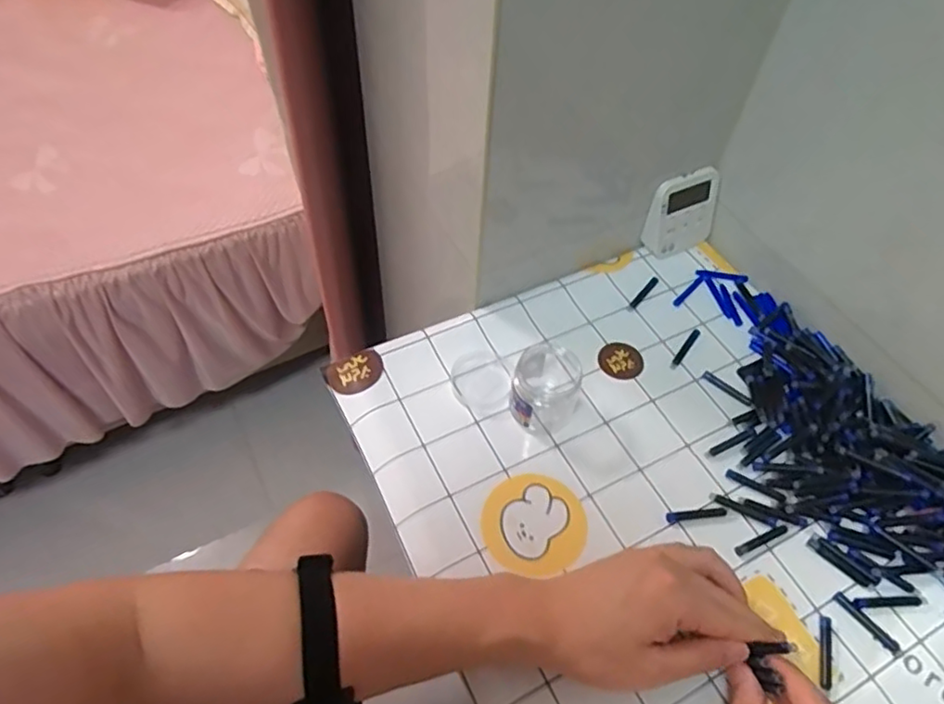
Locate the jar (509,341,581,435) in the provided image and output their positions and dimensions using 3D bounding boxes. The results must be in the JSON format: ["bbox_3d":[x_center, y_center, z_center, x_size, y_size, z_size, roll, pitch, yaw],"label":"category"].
[{"bbox_3d":[0.061,0.025,0.508,0.054,0.045,0.070,16,56,9],"label":"jar"}]

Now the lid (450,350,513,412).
[{"bbox_3d":[0.008,0.025,0.540,0.049,0.009,0.055,-8,55,-8],"label":"lid"}]

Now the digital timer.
[{"bbox_3d":[0.209,-0.138,0.627,0.074,0.076,0.035,-26,60,-19],"label":"digital timer"}]

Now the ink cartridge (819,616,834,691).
[{"bbox_3d":[0.241,0.204,0.428,0.009,0.004,0.046,16,56,9],"label":"ink cartridge"}]

